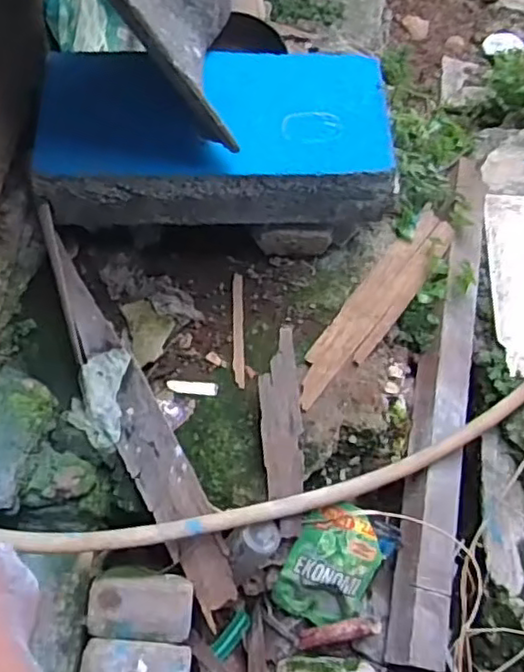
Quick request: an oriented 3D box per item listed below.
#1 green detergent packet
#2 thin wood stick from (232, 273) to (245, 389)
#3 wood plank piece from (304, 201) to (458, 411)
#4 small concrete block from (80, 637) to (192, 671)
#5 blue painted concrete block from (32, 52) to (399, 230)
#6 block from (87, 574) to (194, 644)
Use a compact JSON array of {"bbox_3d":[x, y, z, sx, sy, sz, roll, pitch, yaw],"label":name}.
[{"bbox_3d":[0.080,0.274,0.749,0.096,0.024,0.152,25,102,7],"label":"green detergent packet"},{"bbox_3d":[-0.030,-0.010,0.802,0.014,0.009,0.159,1,61,-5],"label":"thin wood stick"},{"bbox_3d":[0.146,-0.042,0.814,0.063,0.012,0.328,33,68,18],"label":"wood plank piece"},{"bbox_3d":[-0.127,0.342,0.649,0.109,0.036,0.056,6,61,-2],"label":"small concrete block"},{"bbox_3d":[-0.055,-0.238,0.777,0.400,0.104,0.191,0,61,-5],"label":"blue painted concrete block"},{"bbox_3d":[-0.128,0.284,0.678,0.109,0.040,0.071,3,61,-4],"label":"block"}]

